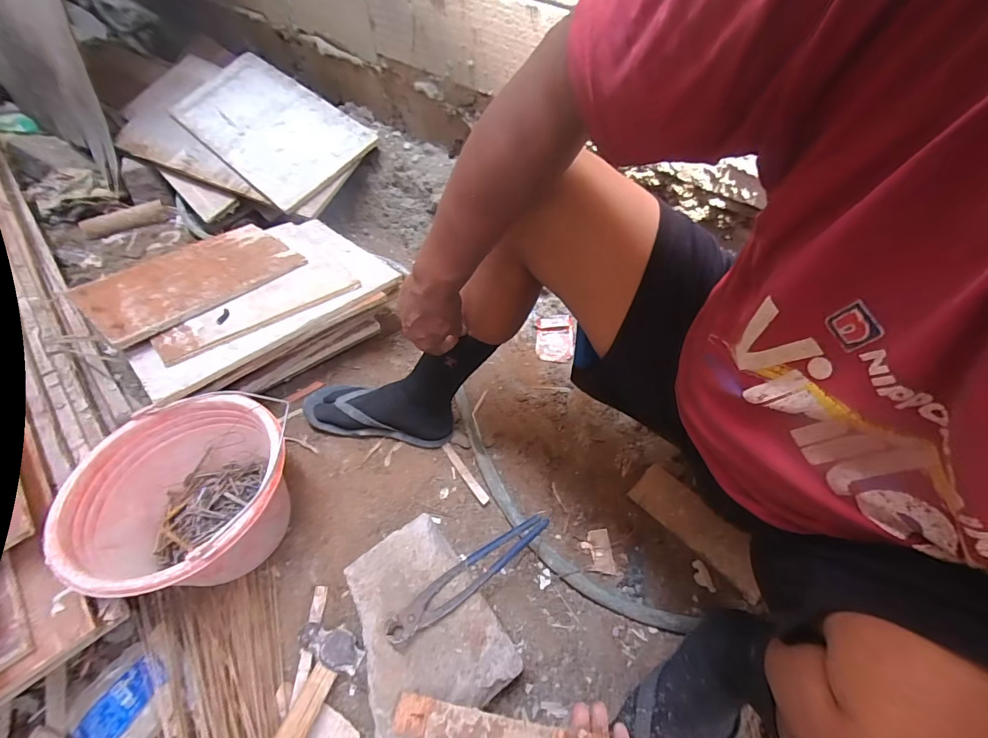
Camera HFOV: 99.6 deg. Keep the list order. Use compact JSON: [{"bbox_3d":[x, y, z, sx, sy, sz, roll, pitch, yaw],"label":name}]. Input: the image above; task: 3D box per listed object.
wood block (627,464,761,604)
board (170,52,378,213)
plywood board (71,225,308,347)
[{"bbox_3d":[0.317,0.242,0.648,0.076,0.021,0.211,-36,62,-23],"label":"wood block"},{"bbox_3d":[-0.640,-0.686,1.168,0.675,0.023,0.314,39,81,20],"label":"board"},{"bbox_3d":[-0.526,-0.166,0.731,0.200,0.009,0.318,32,52,24],"label":"plywood board"}]

